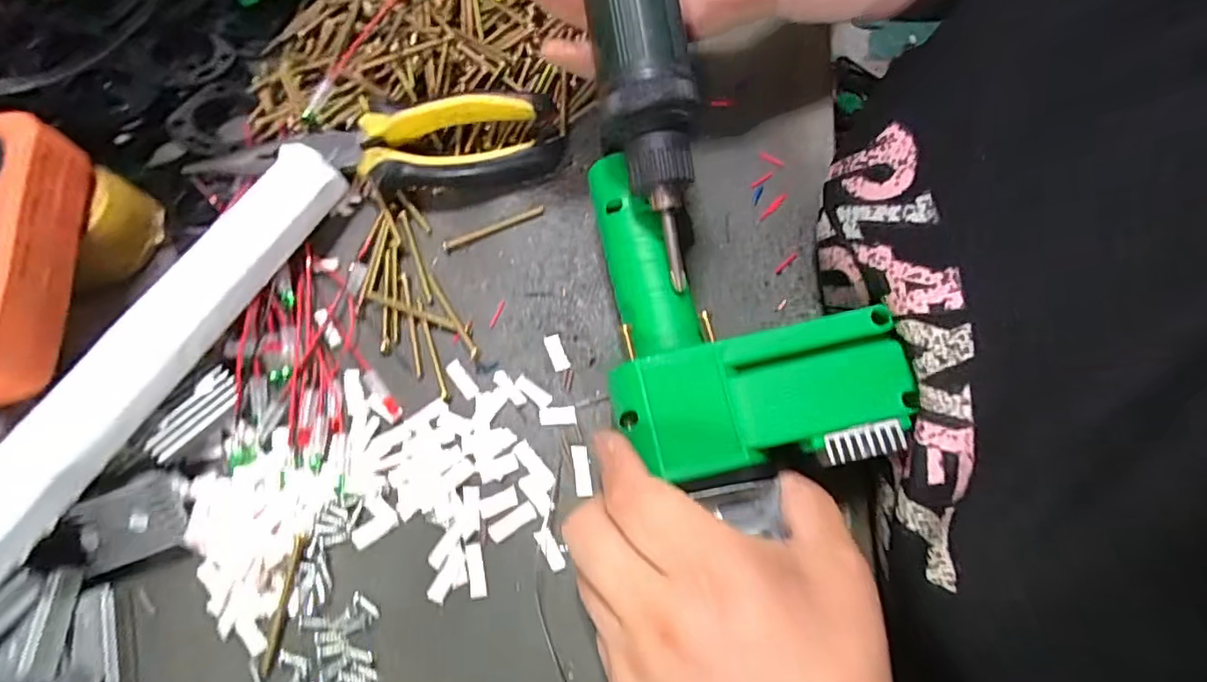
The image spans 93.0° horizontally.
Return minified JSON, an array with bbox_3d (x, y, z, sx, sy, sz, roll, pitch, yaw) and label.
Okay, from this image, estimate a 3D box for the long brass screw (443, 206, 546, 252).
[{"bbox_3d":[-0.059,-0.060,0.304,0.057,0.007,0.006,-19,72,-6],"label":"long brass screw"}]

